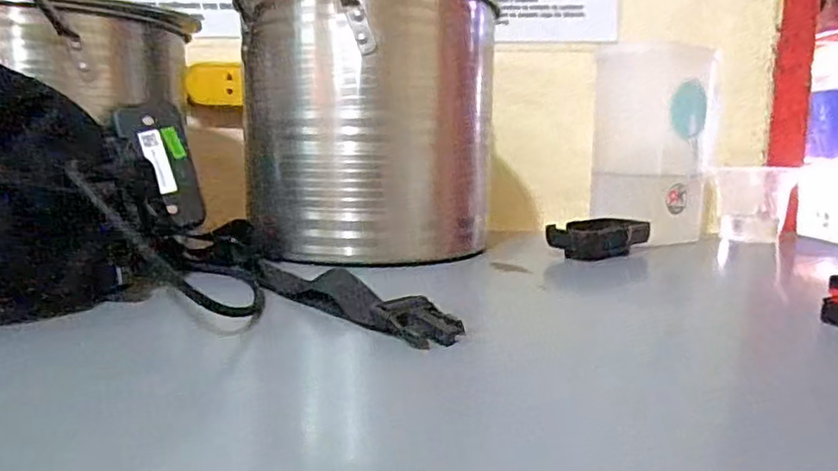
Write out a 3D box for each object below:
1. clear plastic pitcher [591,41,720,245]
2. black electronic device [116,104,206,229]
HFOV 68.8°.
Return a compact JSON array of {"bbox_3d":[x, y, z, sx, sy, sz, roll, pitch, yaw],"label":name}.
[{"bbox_3d":[0.245,-0.092,0.625,0.091,0.179,0.137,10,12,42],"label":"clear plastic pitcher"},{"bbox_3d":[-0.198,-0.055,0.479,0.024,0.100,0.039,-23,-4,29],"label":"black electronic device"}]

